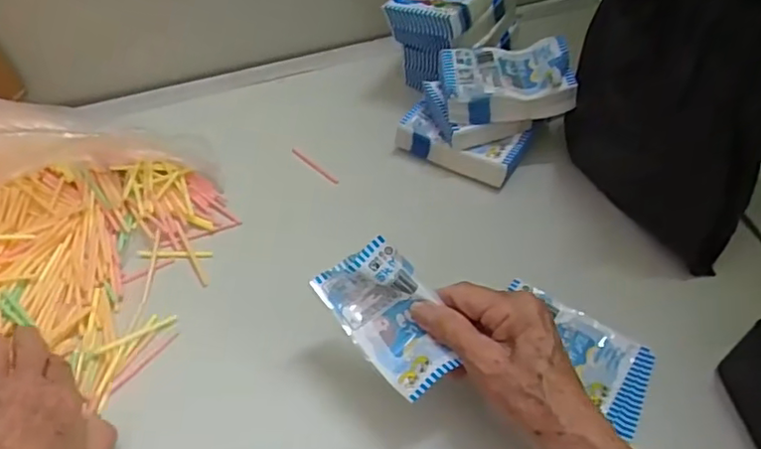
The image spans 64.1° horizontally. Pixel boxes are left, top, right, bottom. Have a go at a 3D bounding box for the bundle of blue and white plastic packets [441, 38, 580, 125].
[{"bbox_3d":[0.105,-0.123,0.511,0.104,0.036,0.070,-1,52,3],"label":"bundle of blue and white plastic packets"}]

